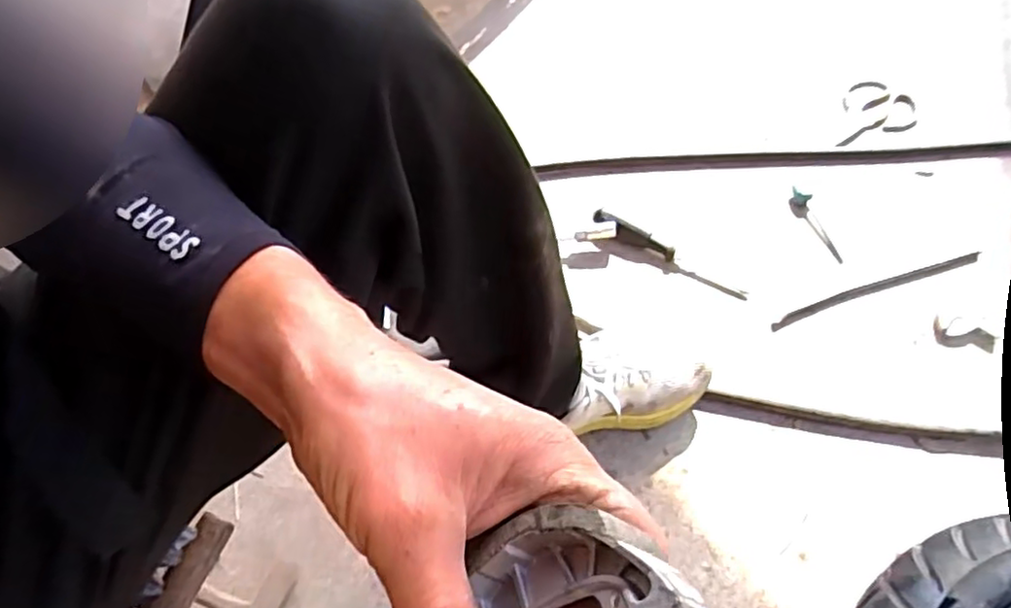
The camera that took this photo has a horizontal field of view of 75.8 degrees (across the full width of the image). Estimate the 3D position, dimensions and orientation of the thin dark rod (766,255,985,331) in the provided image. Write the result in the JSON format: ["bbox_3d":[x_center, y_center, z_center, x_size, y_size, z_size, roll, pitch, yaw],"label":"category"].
[{"bbox_3d":[0.453,-0.021,0.794,0.301,0.006,0.019,-18,57,-10],"label":"thin dark rod"}]

